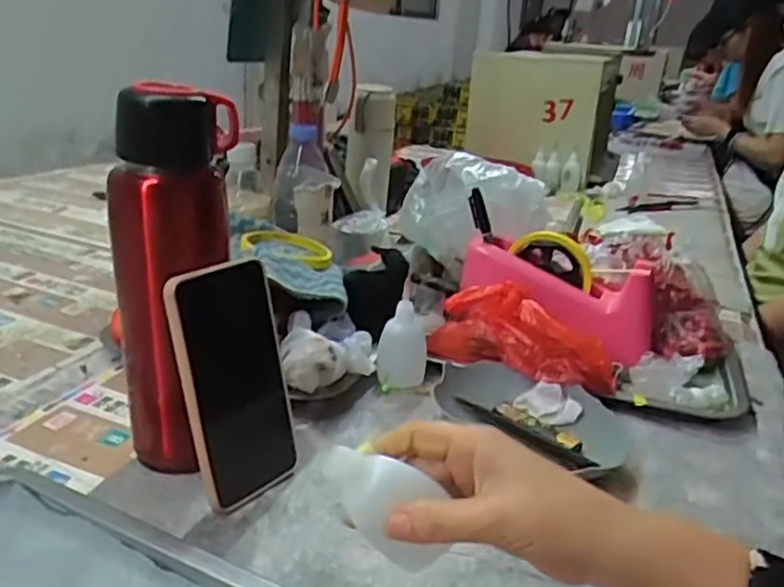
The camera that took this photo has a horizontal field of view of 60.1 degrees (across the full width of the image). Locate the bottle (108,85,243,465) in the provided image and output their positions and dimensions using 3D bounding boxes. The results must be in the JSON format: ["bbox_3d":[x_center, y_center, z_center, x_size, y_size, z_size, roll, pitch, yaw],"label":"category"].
[{"bbox_3d":[-0.151,-0.005,0.472,0.064,0.260,0.069,13,24,22],"label":"bottle"}]

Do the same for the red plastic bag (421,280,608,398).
[{"bbox_3d":[0.115,0.040,0.612,0.171,0.076,0.044,13,24,22],"label":"red plastic bag"}]

